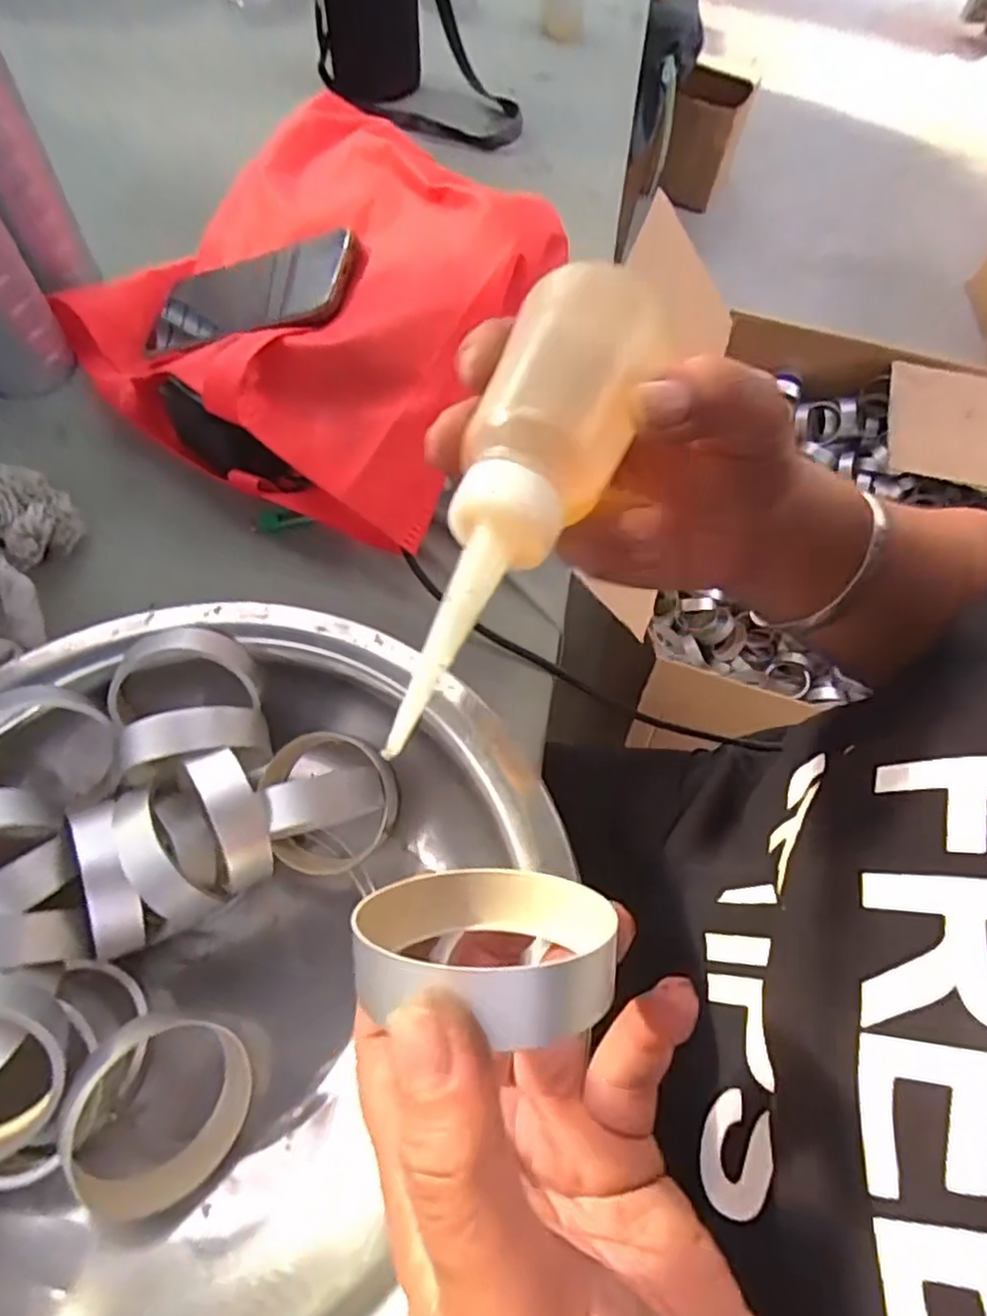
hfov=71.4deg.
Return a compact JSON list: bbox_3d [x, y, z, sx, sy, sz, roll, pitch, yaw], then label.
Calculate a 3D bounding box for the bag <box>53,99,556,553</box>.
[{"bbox_3d":[-0.109,-0.251,0.467,0.332,0.121,0.292,34,64,15],"label":"bag"}]

